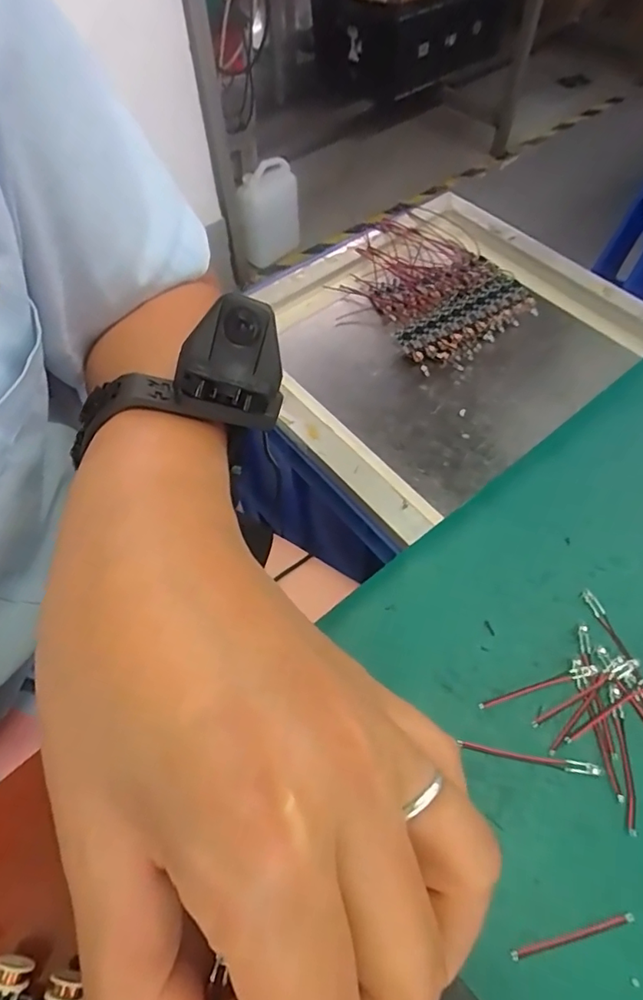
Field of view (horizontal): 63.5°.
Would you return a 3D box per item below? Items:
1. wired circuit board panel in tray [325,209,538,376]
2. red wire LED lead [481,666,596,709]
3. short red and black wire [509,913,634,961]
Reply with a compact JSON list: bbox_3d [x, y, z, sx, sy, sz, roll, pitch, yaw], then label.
[{"bbox_3d":[0.122,-0.252,0.612,0.178,0.034,0.228,-27,62,-14],"label":"wired circuit board panel in tray"},{"bbox_3d":[0.084,0.072,0.200,0.049,0.004,0.004,-13,61,-6],"label":"red wire LED lead"},{"bbox_3d":[0.078,0.134,0.159,0.040,0.004,0.004,-13,61,-6],"label":"short red and black wire"}]

